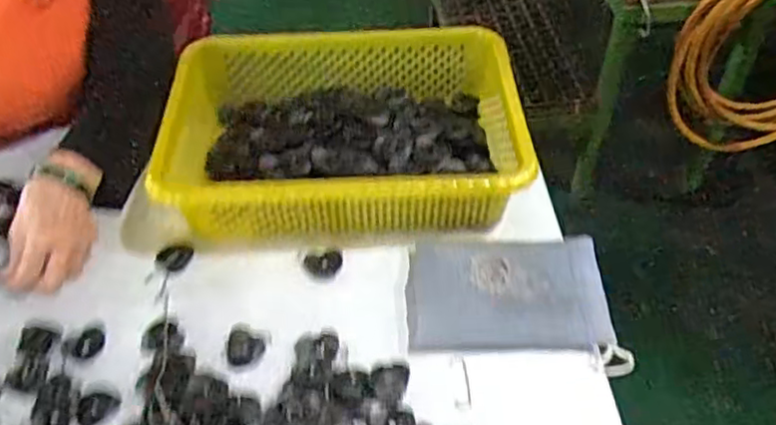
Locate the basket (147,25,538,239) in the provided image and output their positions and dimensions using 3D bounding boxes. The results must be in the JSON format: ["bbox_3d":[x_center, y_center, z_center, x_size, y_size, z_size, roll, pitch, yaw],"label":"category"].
[{"bbox_3d":[-0.042,-0.082,0.720,0.350,0.093,0.270,-1,46,1],"label":"basket"}]

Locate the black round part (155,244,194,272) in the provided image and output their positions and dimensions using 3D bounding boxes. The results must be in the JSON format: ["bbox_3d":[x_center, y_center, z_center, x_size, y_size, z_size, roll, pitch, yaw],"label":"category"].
[{"bbox_3d":[-0.207,0.042,0.656,0.032,0.009,0.033,-1,46,1],"label":"black round part"}]

